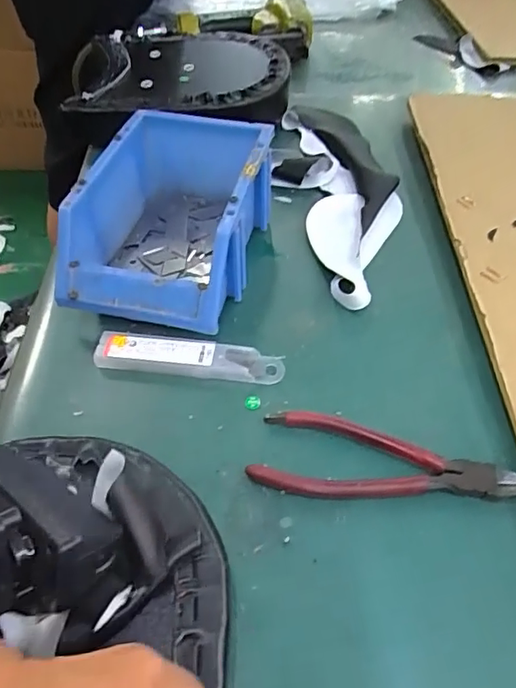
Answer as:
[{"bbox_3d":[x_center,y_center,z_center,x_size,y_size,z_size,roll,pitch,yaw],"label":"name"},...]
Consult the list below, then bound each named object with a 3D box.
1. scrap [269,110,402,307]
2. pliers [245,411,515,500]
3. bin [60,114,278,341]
[{"bbox_3d":[0.077,-0.139,0.486,0.102,0.023,0.279,-12,51,-5],"label":"scrap"},{"bbox_3d":[0.075,0.071,0.312,0.150,0.010,0.050,8,52,11],"label":"pliers"},{"bbox_3d":[-0.063,-0.094,0.410,0.120,0.080,0.175,9,52,11],"label":"bin"}]

